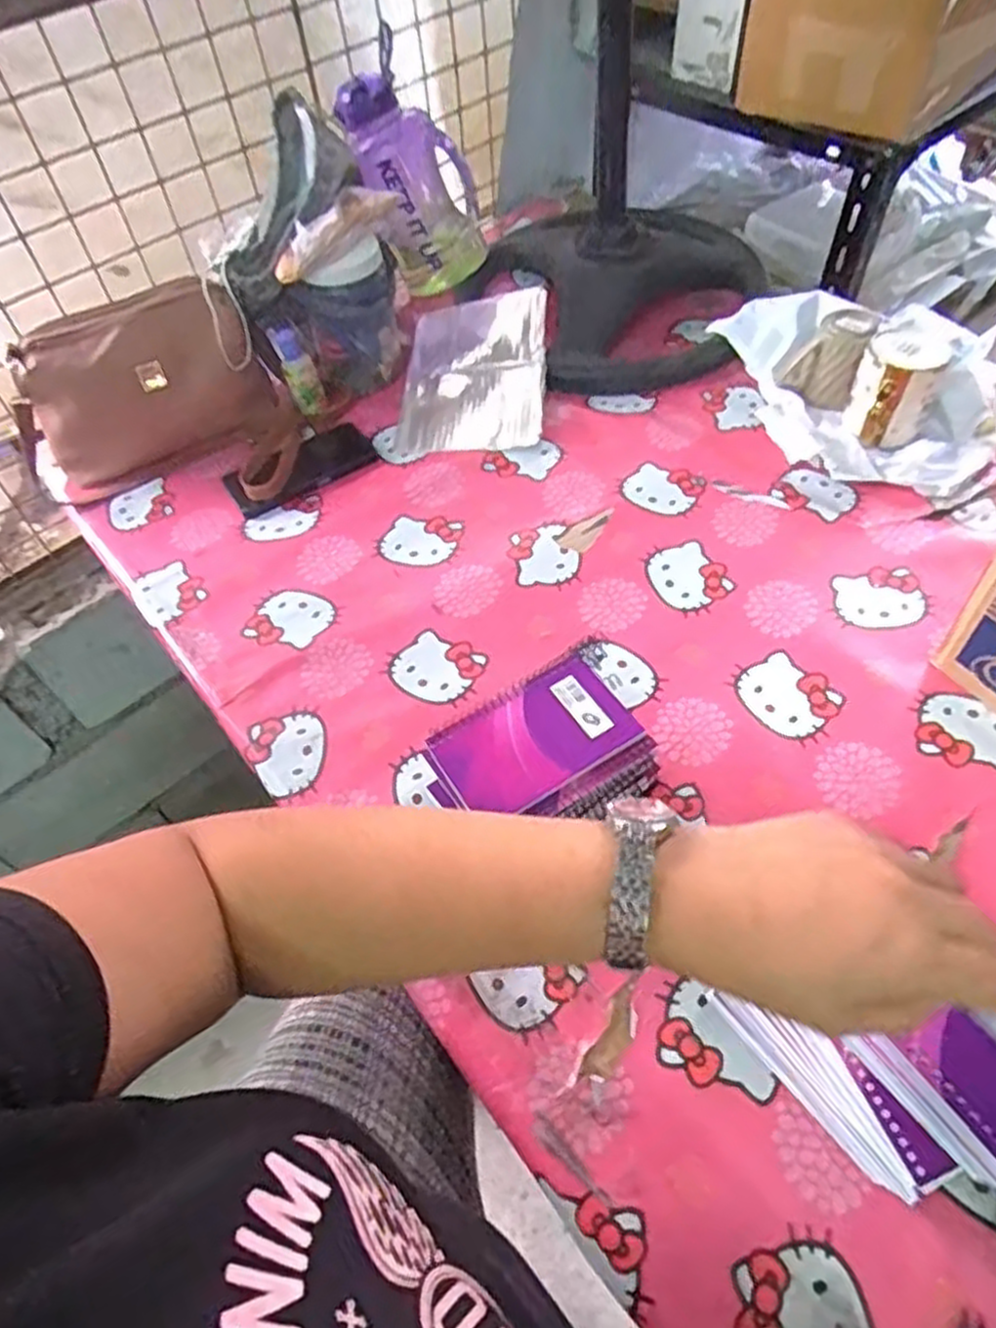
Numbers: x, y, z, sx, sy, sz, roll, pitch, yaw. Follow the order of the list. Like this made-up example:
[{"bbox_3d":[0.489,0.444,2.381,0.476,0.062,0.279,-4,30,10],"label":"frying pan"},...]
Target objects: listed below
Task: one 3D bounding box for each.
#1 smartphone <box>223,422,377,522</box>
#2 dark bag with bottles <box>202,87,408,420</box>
[{"bbox_3d":[-0.227,-0.223,0.897,0.166,0.014,0.094,-35,58,-19],"label":"smartphone"},{"bbox_3d":[-0.235,-0.484,0.955,0.215,0.248,0.271,-13,54,-4],"label":"dark bag with bottles"}]

